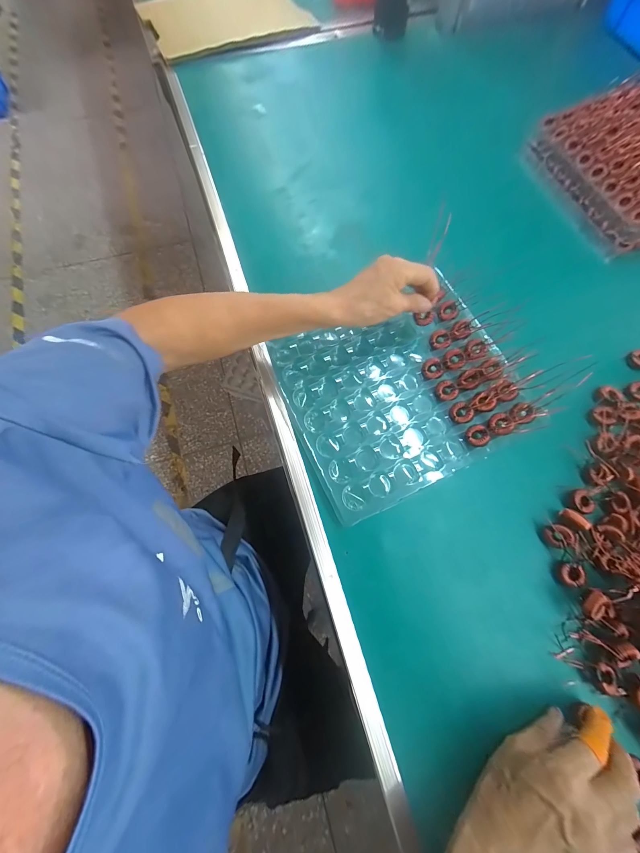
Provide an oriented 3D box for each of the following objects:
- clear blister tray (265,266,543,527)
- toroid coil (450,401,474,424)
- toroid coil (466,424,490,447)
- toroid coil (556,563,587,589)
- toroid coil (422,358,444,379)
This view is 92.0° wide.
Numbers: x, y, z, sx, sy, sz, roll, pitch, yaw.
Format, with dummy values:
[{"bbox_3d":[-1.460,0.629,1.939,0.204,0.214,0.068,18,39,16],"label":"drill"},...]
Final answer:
[{"bbox_3d":[0.101,-0.046,0.399,0.273,0.028,0.242,-23,73,-5],"label":"clear blister tray"},{"bbox_3d":[0.177,-0.018,0.386,0.026,0.008,0.027,0,73,0],"label":"toroid coil"},{"bbox_3d":[0.192,0.011,0.375,0.026,0.007,0.027,0,73,0],"label":"toroid coil"},{"bbox_3d":[0.271,0.161,0.334,0.022,0.013,0.024,0,73,0],"label":"toroid coil"},{"bbox_3d":[0.147,-0.076,0.404,0.023,0.008,0.028,-15,73,-5],"label":"toroid coil"}]

